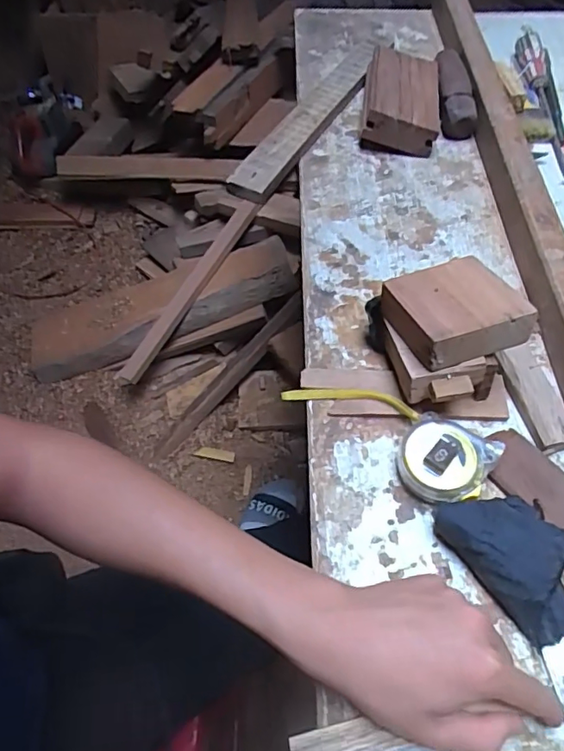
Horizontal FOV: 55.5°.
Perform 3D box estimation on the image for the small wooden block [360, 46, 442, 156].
[{"bbox_3d":[0.157,-0.365,0.701,0.095,0.043,0.167,8,58,4],"label":"small wooden block"}]

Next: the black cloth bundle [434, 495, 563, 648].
[{"bbox_3d":[0.173,0.132,0.392,0.067,0.037,0.110,-28,62,-17],"label":"black cloth bundle"}]

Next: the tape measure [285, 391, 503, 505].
[{"bbox_3d":[0.086,0.042,0.452,0.177,0.034,0.063,32,62,18],"label":"tape measure"}]

